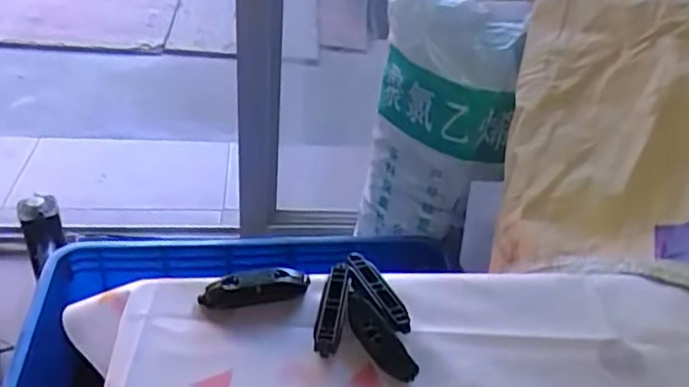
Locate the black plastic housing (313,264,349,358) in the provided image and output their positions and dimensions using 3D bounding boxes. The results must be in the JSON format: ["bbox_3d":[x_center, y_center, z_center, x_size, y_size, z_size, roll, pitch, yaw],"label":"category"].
[{"bbox_3d":[-0.009,0.086,0.459,0.019,0.022,0.077,7,37,4],"label":"black plastic housing"}]

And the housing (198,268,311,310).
[{"bbox_3d":[-0.067,0.071,0.472,0.082,0.022,0.018,-8,39,-16],"label":"housing"}]

